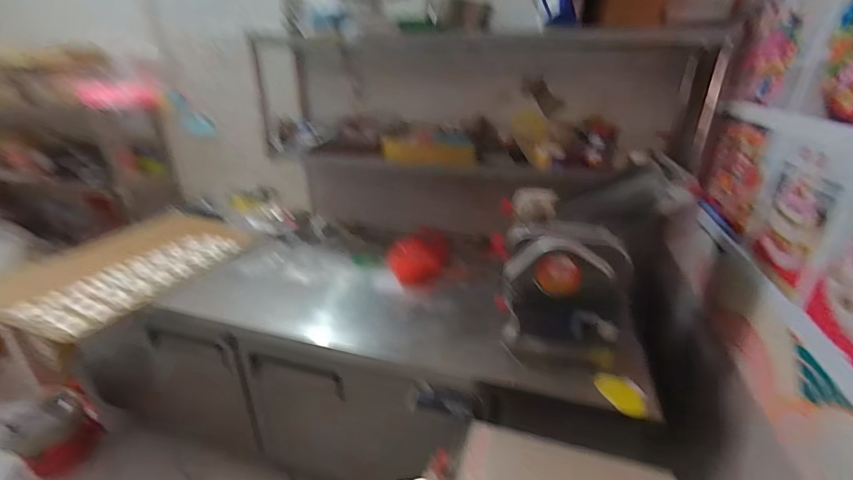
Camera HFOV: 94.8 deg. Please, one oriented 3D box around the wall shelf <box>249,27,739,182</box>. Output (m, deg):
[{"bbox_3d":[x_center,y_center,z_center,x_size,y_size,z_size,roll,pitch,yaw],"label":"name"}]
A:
[{"bbox_3d":[0.154,-0.533,1.464,1.519,0.419,0.476,8,25,16],"label":"wall shelf"}]

